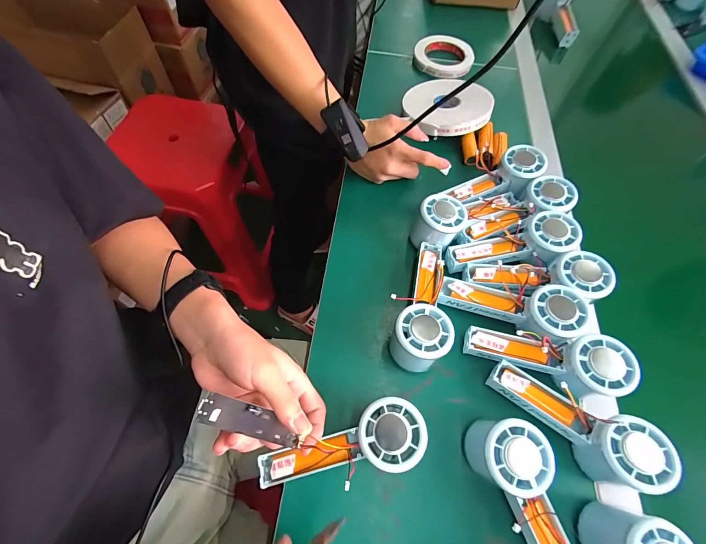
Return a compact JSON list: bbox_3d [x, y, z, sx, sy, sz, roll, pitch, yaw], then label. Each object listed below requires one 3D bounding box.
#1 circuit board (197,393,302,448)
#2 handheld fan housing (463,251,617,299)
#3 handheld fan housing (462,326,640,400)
[{"bbox_3d":[-0.078,0.119,0.253,0.008,0.087,0.020,11,71,59],"label":"circuit board"},{"bbox_3d":[0.208,0.007,0.371,0.148,0.049,0.051,6,59,6],"label":"handheld fan housing"},{"bbox_3d":[0.194,0.093,0.331,0.148,0.058,0.057,9,62,4],"label":"handheld fan housing"}]

